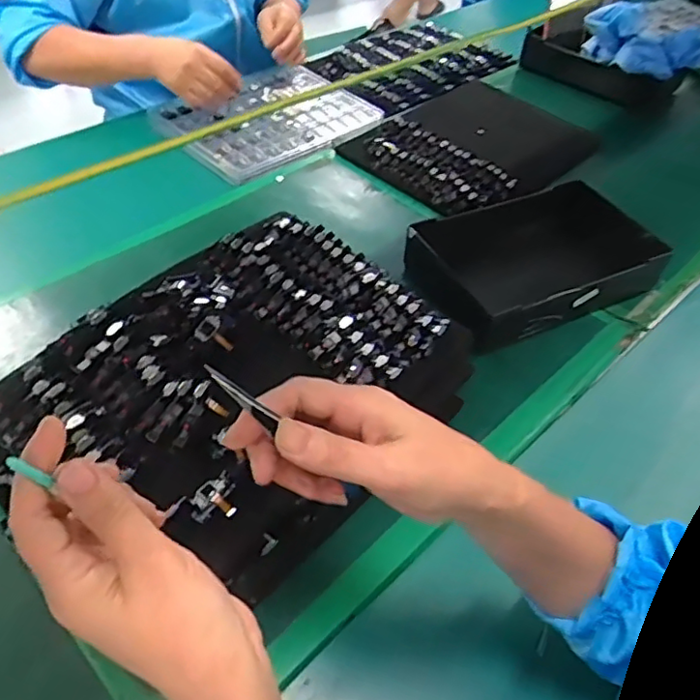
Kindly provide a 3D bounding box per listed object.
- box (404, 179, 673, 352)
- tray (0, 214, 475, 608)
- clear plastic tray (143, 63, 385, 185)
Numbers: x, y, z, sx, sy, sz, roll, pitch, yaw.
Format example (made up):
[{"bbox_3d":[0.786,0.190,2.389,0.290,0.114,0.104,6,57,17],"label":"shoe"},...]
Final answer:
[{"bbox_3d":[0.191,-0.098,0.669,0.250,0.057,0.153,-15,50,-18],"label":"box"},{"bbox_3d":[-0.088,0.032,0.515,0.267,0.080,0.348,32,52,22],"label":"tray"},{"bbox_3d":[-0.126,-0.362,0.963,0.294,0.031,0.262,-29,56,-28],"label":"clear plastic tray"}]

